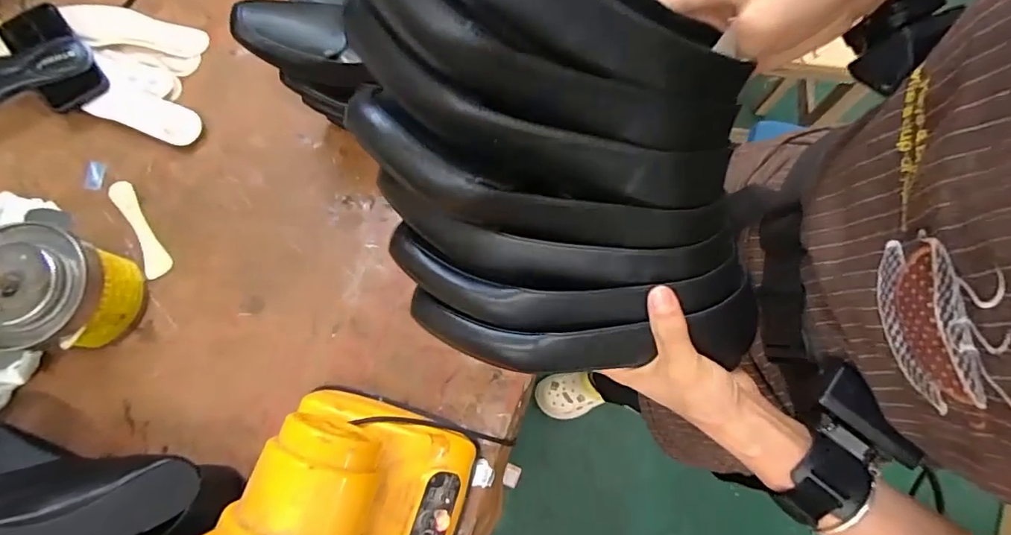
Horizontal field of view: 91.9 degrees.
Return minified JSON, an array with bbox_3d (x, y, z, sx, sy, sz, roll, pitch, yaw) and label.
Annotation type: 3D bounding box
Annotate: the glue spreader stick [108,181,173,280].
[{"bbox_3d":[-0.482,-0.052,0.645,0.032,0.010,0.143,-30,79,-8],"label":"glue spreader stick"}]

